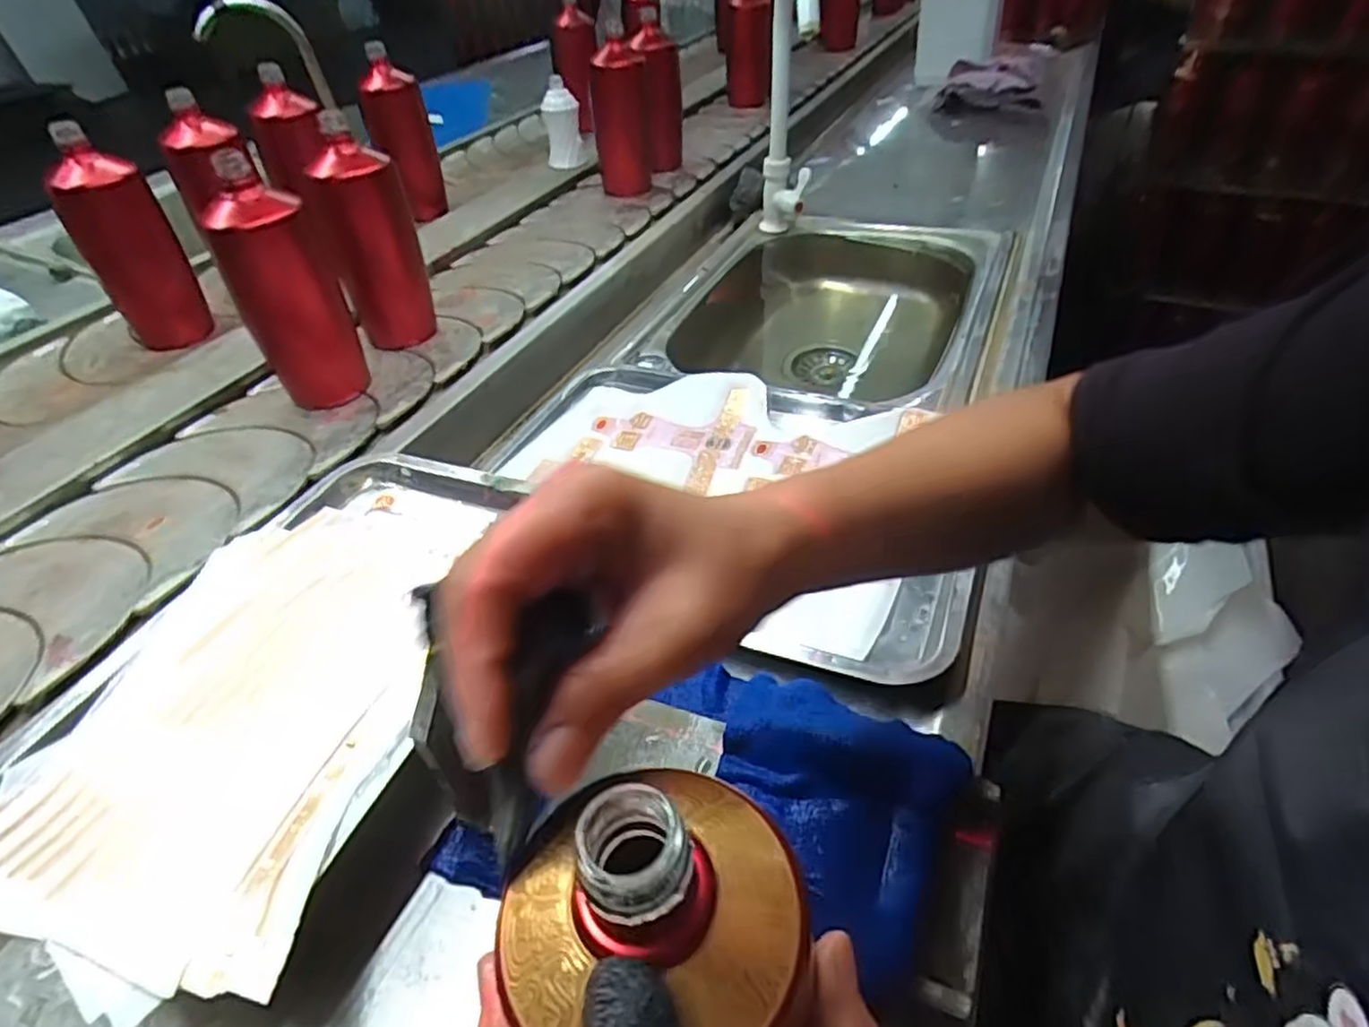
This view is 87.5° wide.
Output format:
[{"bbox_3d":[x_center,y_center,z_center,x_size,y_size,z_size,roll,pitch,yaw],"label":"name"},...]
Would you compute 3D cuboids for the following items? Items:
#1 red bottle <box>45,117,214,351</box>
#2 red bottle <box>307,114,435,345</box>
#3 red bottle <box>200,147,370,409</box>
[{"bbox_3d":[-0.569,-0.276,0.732,0.077,0.197,0.067,-34,52,-29],"label":"red bottle"},{"bbox_3d":[-0.304,-0.266,0.707,0.070,0.186,0.062,11,45,13],"label":"red bottle"},{"bbox_3d":[-0.342,-0.193,0.624,0.065,0.192,0.079,22,48,22],"label":"red bottle"}]

